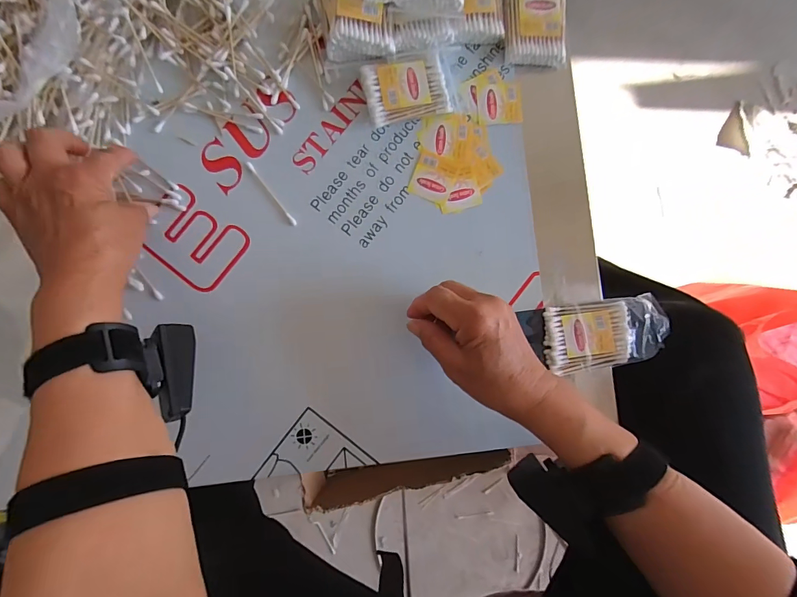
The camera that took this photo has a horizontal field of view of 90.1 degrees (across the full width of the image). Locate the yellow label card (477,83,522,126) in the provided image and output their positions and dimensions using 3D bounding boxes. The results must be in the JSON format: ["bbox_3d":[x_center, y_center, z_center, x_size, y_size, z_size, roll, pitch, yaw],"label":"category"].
[{"bbox_3d":[0.097,-0.187,0.382,0.043,0.004,0.039,-3,87,-2],"label":"yellow label card"}]

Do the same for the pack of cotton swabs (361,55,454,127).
[{"bbox_3d":[0.007,-0.191,0.370,0.076,0.021,0.050,-13,87,-2],"label":"pack of cotton swabs"}]

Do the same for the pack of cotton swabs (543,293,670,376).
[{"bbox_3d":[0.194,0.033,0.371,0.113,0.018,0.061,-8,87,-2],"label":"pack of cotton swabs"}]

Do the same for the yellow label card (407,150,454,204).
[{"bbox_3d":[0.032,-0.114,0.376,0.036,0.004,0.041,18,87,0],"label":"yellow label card"}]

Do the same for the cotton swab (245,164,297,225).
[{"bbox_3d":[-0.119,-0.098,0.371,0.006,0.004,0.073,-38,88,-3],"label":"cotton swab"}]

